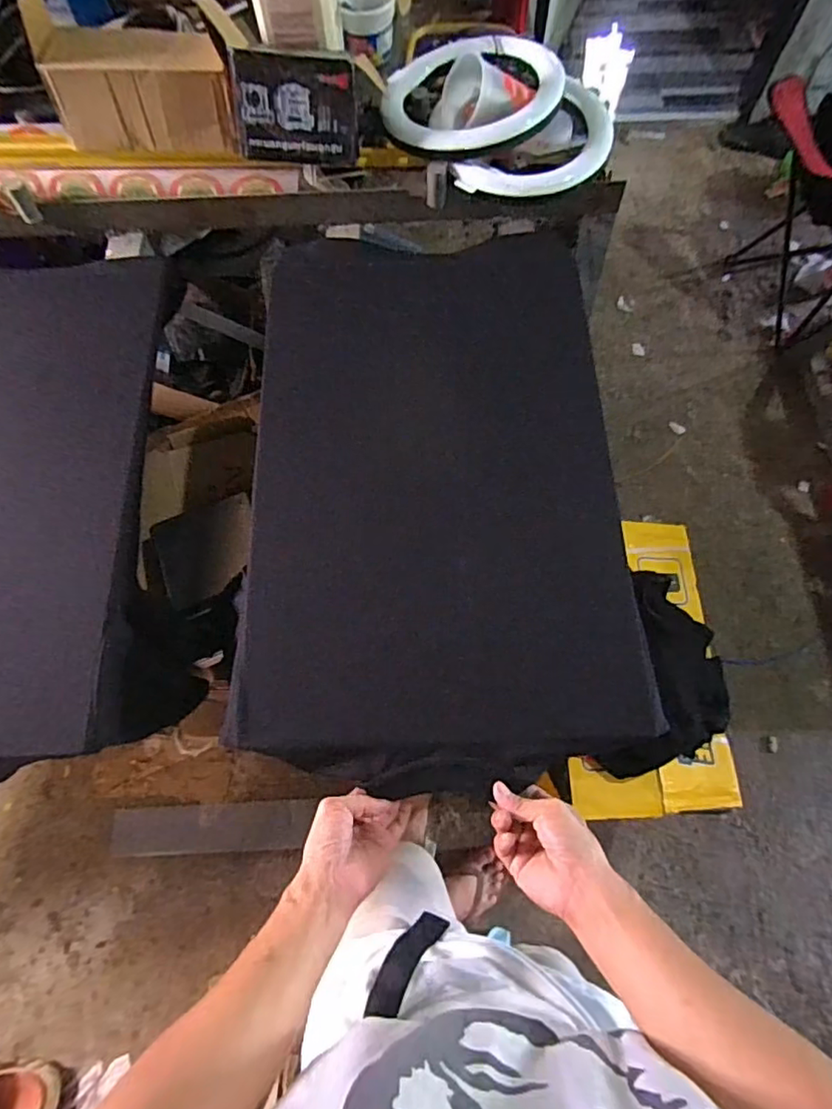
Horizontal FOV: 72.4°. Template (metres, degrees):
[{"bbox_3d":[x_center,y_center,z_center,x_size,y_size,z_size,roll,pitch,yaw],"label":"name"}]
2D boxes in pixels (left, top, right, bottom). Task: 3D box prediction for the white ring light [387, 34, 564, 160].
[{"bbox_3d":[0.063,-0.628,0.763,0.226,0.055,0.203,-17,70,-5],"label":"white ring light"}]

